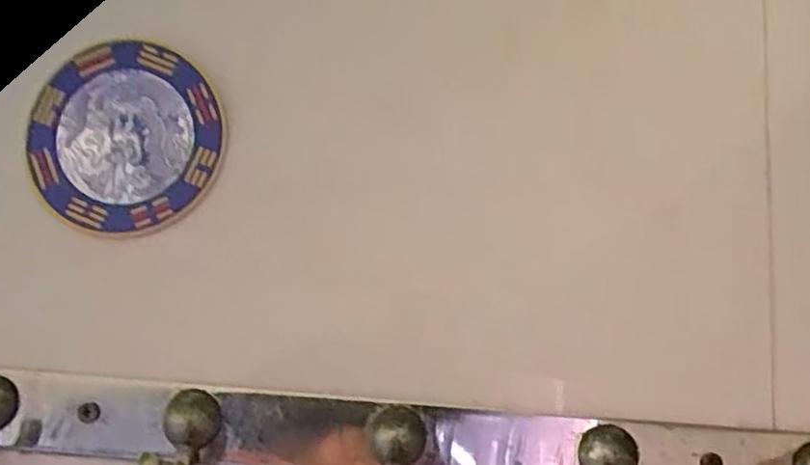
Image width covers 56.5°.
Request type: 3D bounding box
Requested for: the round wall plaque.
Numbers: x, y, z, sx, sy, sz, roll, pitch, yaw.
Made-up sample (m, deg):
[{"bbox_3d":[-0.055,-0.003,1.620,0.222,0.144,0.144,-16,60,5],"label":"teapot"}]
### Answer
[{"bbox_3d":[-0.108,-0.037,0.293,0.074,0.074,0.008,11,-8,2],"label":"round wall plaque"}]

